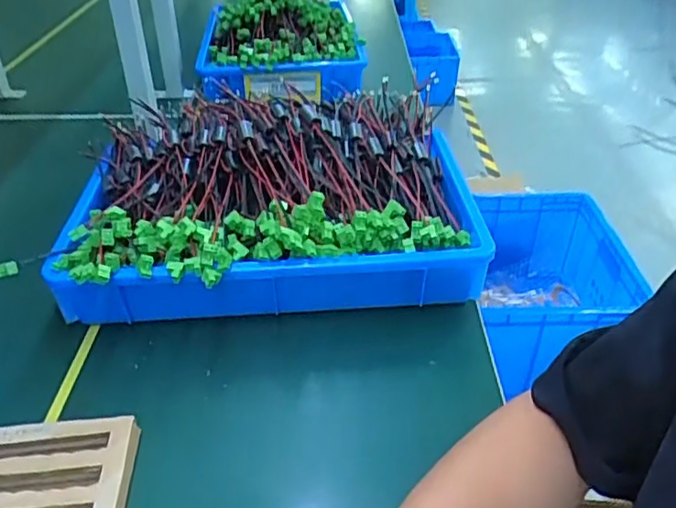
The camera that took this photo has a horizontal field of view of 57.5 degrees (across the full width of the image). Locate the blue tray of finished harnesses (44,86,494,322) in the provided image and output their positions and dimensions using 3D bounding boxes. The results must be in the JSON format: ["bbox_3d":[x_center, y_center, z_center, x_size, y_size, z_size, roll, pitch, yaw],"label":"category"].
[{"bbox_3d":[-0.074,-0.067,0.698,0.433,0.137,0.297,-4,36,-6],"label":"blue tray of finished harnesses"}]

